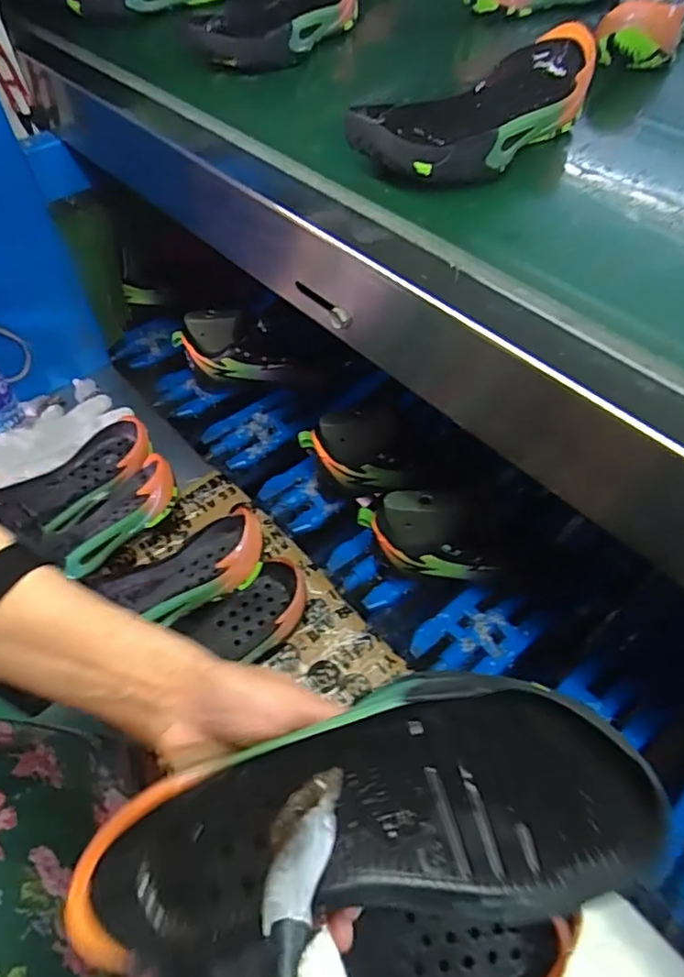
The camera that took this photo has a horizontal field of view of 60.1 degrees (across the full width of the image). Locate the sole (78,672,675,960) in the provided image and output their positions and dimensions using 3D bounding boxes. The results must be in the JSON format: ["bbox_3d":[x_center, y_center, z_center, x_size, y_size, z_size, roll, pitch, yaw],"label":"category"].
[{"bbox_3d":[0.004,0.140,0.257,0.235,0.051,0.087,-16,52,7],"label":"sole"}]

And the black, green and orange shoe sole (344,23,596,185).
[{"bbox_3d":[0.109,-0.290,0.454,0.238,0.045,0.089,-31,57,-19],"label":"black, green and orange shoe sole"}]

